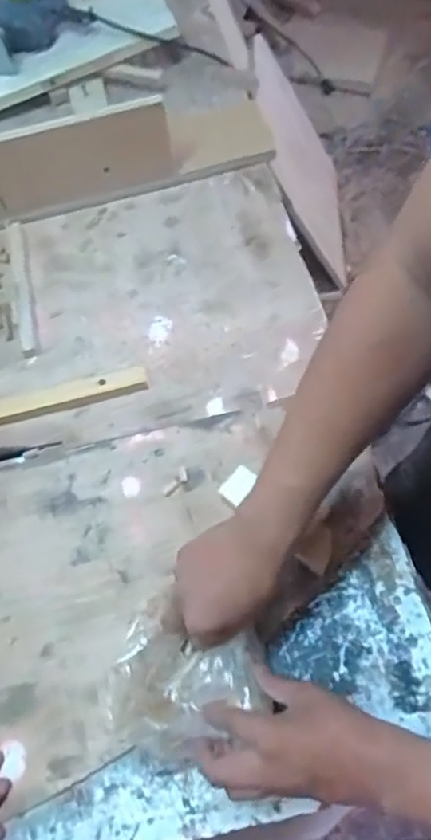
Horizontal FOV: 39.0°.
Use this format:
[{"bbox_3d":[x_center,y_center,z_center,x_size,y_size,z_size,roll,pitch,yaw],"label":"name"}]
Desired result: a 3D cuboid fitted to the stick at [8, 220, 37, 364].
[{"bbox_3d":[-0.255,-0.175,0.801,0.020,0.011,0.228,-13,64,-3],"label":"stick"}]

